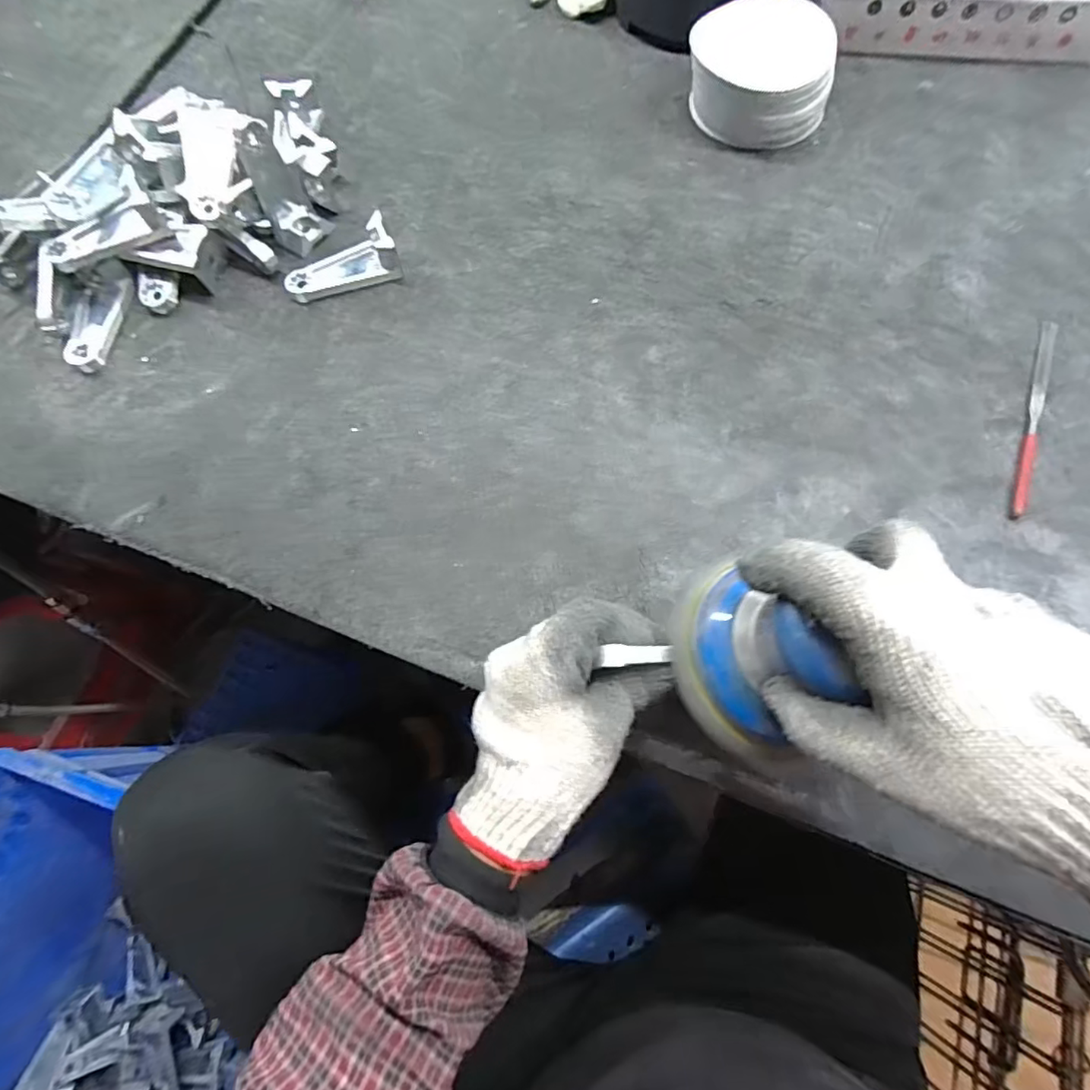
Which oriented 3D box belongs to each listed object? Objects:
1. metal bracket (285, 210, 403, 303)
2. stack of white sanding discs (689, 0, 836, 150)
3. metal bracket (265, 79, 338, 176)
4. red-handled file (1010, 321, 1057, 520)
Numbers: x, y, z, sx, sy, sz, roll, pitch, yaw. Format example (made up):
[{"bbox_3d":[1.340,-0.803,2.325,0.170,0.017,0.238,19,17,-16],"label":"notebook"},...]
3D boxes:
[{"bbox_3d":[-0.169,-0.232,0.464,0.093,0.032,0.036,-19,71,-4],"label":"metal bracket"},{"bbox_3d":[0.191,-0.414,0.495,0.117,0.061,0.113,40,77,14],"label":"stack of white sanding discs"},{"bbox_3d":[-0.218,-0.369,0.509,0.047,0.039,0.138,-21,71,-5],"label":"metal bracket"},{"bbox_3d":[0.357,-0.095,0.409,0.011,0.005,0.173,21,73,9],"label":"red-handled file"}]

